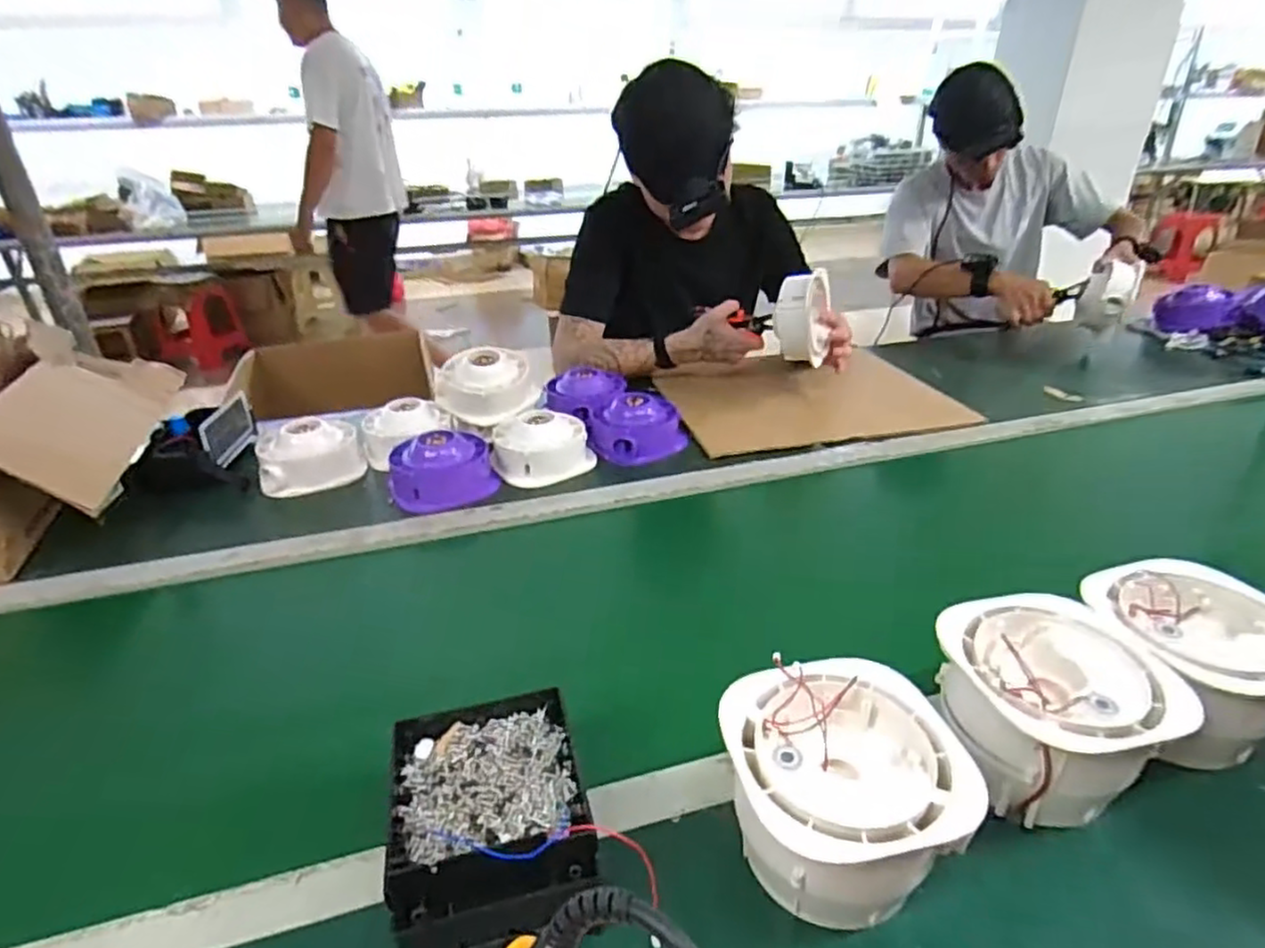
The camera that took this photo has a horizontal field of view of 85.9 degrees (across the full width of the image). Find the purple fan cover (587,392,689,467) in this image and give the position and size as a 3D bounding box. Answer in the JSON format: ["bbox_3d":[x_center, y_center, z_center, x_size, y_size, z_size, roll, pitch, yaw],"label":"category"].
[{"bbox_3d":[0.006,-0.072,1.013,0.136,0.069,0.105,-14,30,-22],"label":"purple fan cover"}]

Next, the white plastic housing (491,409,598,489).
[{"bbox_3d":[-0.128,-0.048,0.974,0.143,0.071,0.138,-6,28,-8],"label":"white plastic housing"}]

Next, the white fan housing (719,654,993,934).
[{"bbox_3d":[0.131,0.210,0.440,0.136,0.101,0.135,-5,28,-6],"label":"white fan housing"}]

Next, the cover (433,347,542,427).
[{"bbox_3d":[-0.221,-0.140,1.030,0.132,0.079,0.110,-22,34,-34],"label":"cover"}]

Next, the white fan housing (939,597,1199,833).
[{"bbox_3d":[0.301,0.172,0.502,0.134,0.103,0.131,-1,28,1],"label":"white fan housing"}]

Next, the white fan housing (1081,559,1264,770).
[{"bbox_3d":[0.431,0.149,0.535,0.126,0.104,0.130,-1,28,1],"label":"white fan housing"}]

